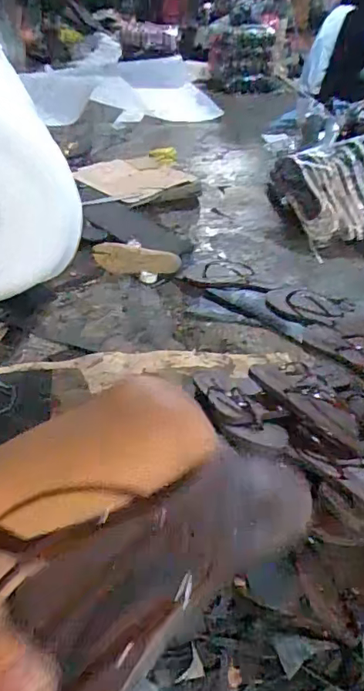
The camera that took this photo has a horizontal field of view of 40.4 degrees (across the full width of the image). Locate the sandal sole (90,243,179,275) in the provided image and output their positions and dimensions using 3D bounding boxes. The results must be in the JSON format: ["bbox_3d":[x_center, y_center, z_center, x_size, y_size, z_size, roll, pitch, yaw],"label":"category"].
[{"bbox_3d":[-0.121,-0.227,1.322,0.227,0.076,0.032,3,11,-8],"label":"sandal sole"}]

